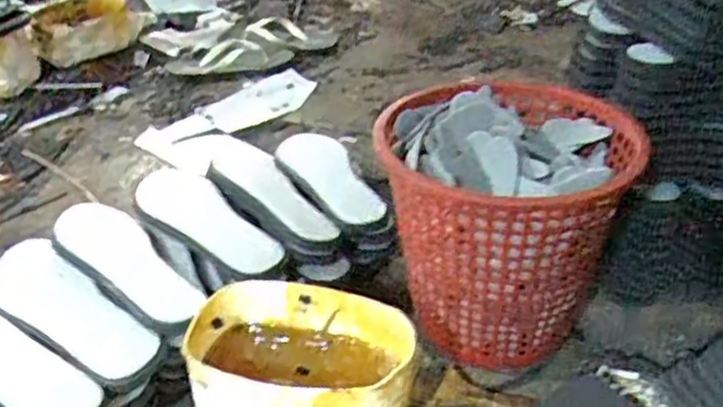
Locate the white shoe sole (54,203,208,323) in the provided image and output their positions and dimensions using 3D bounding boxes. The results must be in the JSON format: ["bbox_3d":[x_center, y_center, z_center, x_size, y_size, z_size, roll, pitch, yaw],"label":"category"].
[{"bbox_3d":[-0.253,0.058,0.767,0.236,0.014,0.084,27,41,36],"label":"white shoe sole"}]

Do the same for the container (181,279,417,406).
[{"bbox_3d":[-0.056,0.169,0.671,0.207,0.126,0.124,9,33,12],"label":"container"}]

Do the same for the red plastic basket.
[{"bbox_3d":[0.152,0.016,0.763,0.247,0.255,0.247,10,36,19],"label":"red plastic basket"}]

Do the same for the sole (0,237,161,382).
[{"bbox_3d":[-0.305,0.102,0.719,0.239,0.021,0.076,24,40,33],"label":"sole"}]

